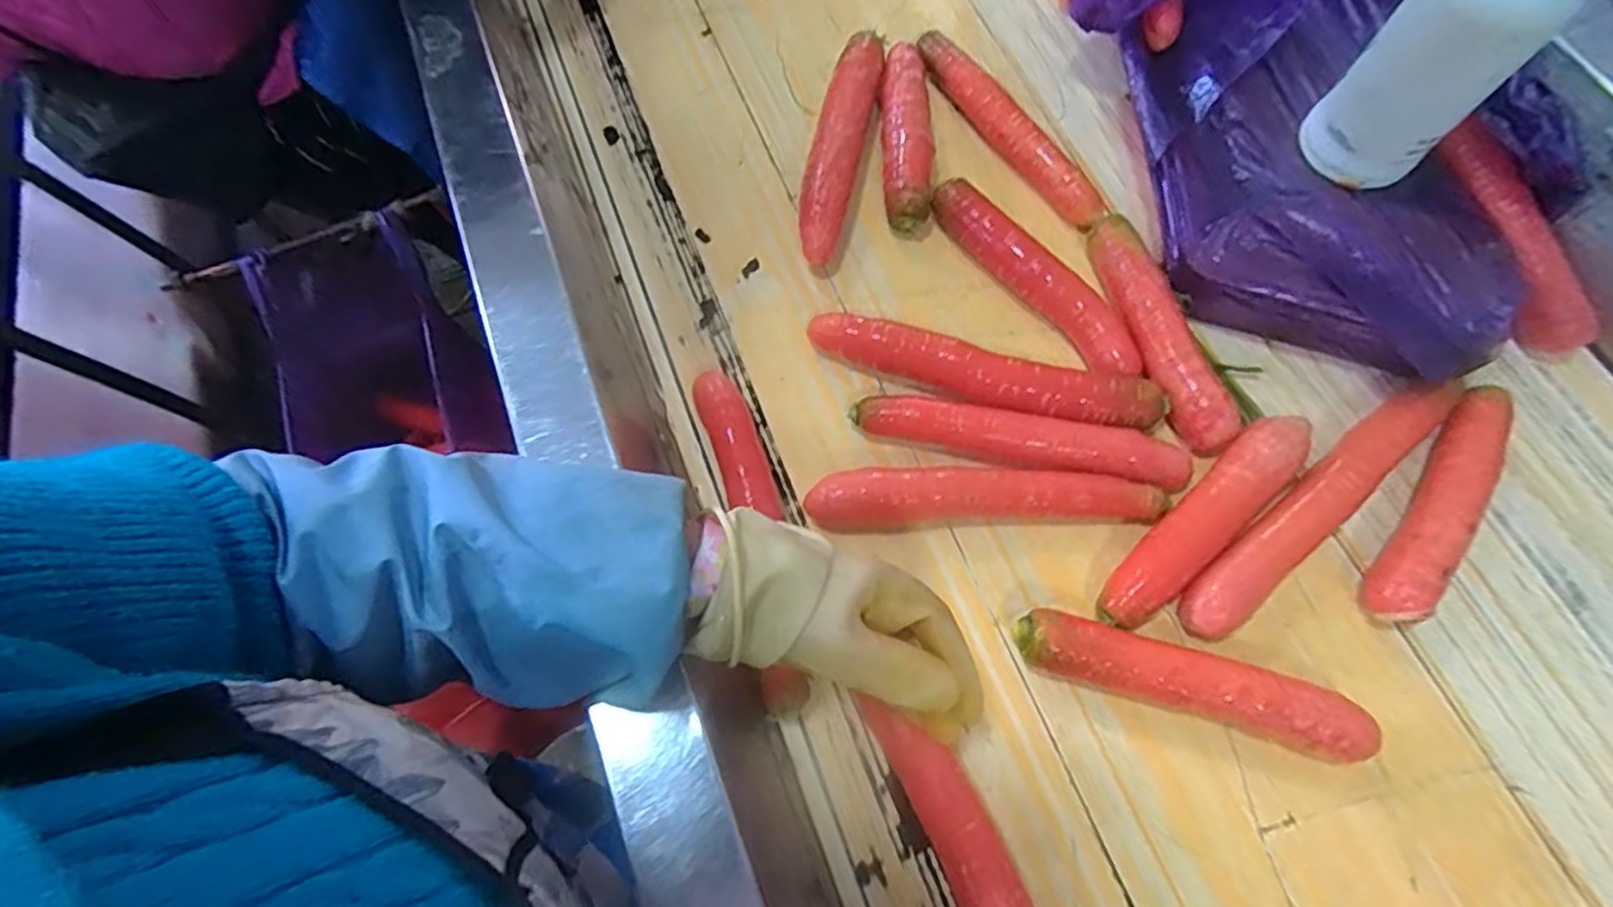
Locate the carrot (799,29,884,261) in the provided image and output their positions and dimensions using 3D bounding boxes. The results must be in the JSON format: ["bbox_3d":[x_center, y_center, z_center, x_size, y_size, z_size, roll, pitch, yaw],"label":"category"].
[{"bbox_3d":[0.032,-0.270,0.598,0.037,0.035,0.240,11,70,7],"label":"carrot"}]

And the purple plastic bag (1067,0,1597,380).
[{"bbox_3d":[0.375,-0.408,0.600,0.274,0.115,0.738,-9,72,-3],"label":"purple plastic bag"}]

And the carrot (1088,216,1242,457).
[{"bbox_3d":[0.261,-0.093,0.522,0.040,0.040,0.198,-15,69,-4],"label":"carrot"}]

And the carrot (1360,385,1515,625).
[{"bbox_3d":[0.433,0.031,0.465,0.032,0.041,0.194,33,74,14],"label":"carrot"}]

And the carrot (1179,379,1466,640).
[{"bbox_3d":[0.350,0.035,0.474,0.271,0.032,0.036,-37,72,-11],"label":"carrot"}]

